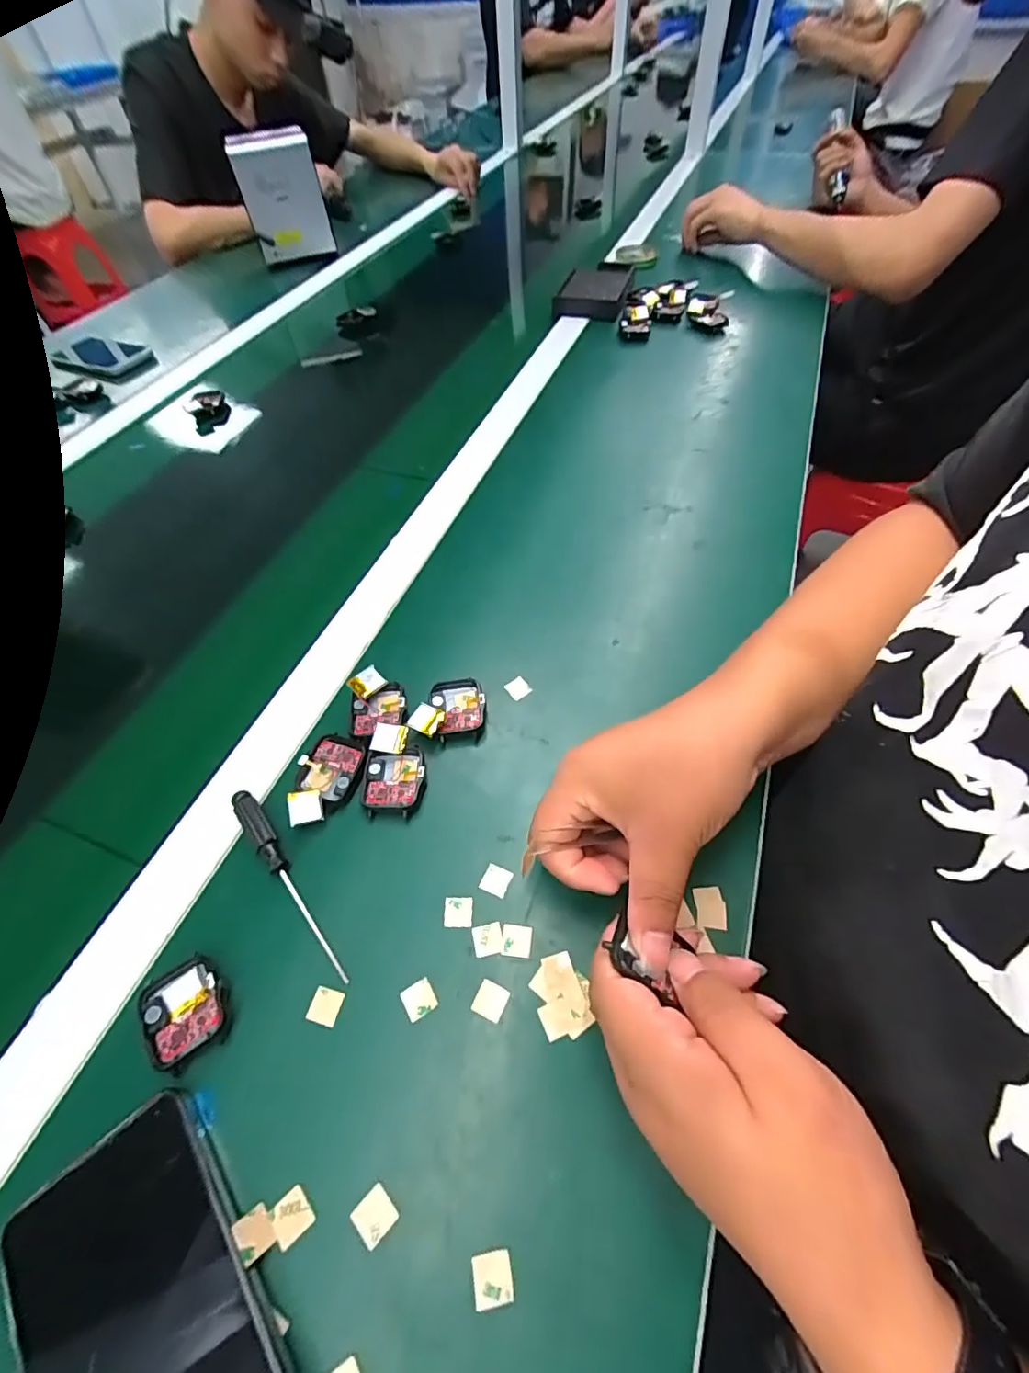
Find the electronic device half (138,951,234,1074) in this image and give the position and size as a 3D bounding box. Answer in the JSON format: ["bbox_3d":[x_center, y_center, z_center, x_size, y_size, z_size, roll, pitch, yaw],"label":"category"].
[{"bbox_3d":[-0.167,0.164,0.270,0.038,0.010,0.046,-33,59,-18],"label":"electronic device half"}]

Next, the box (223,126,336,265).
[{"bbox_3d":[-0.375,-0.794,0.876,0.130,0.156,0.059,-27,57,-14],"label":"box"}]

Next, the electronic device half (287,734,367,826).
[{"bbox_3d":[-0.117,0.059,0.338,0.040,0.015,0.061,1,55,5],"label":"electronic device half"}]

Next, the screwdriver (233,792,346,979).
[{"bbox_3d":[-0.131,0.110,0.306,0.012,0.014,0.130,-36,60,-20],"label":"screwdriver"}]

